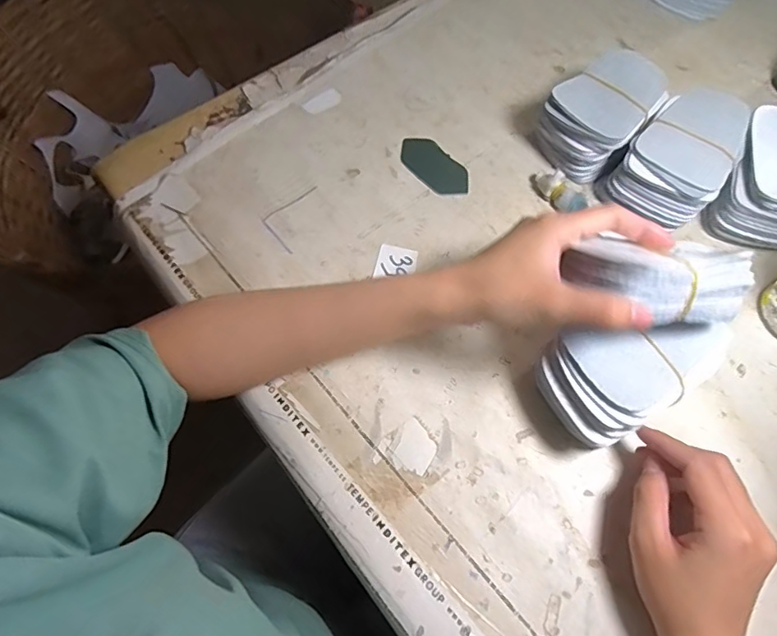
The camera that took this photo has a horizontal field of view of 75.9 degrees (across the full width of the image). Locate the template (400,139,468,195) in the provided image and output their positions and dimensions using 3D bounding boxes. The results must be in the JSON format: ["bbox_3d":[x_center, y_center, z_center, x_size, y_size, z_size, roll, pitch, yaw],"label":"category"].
[{"bbox_3d":[0.041,-0.138,0.452,0.037,0.004,0.077,-36,70,-13],"label":"template"}]

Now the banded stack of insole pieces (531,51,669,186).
[{"bbox_3d":[0.187,-0.174,0.434,0.116,0.061,0.074,-39,71,-14],"label":"banded stack of insole pieces"}]

